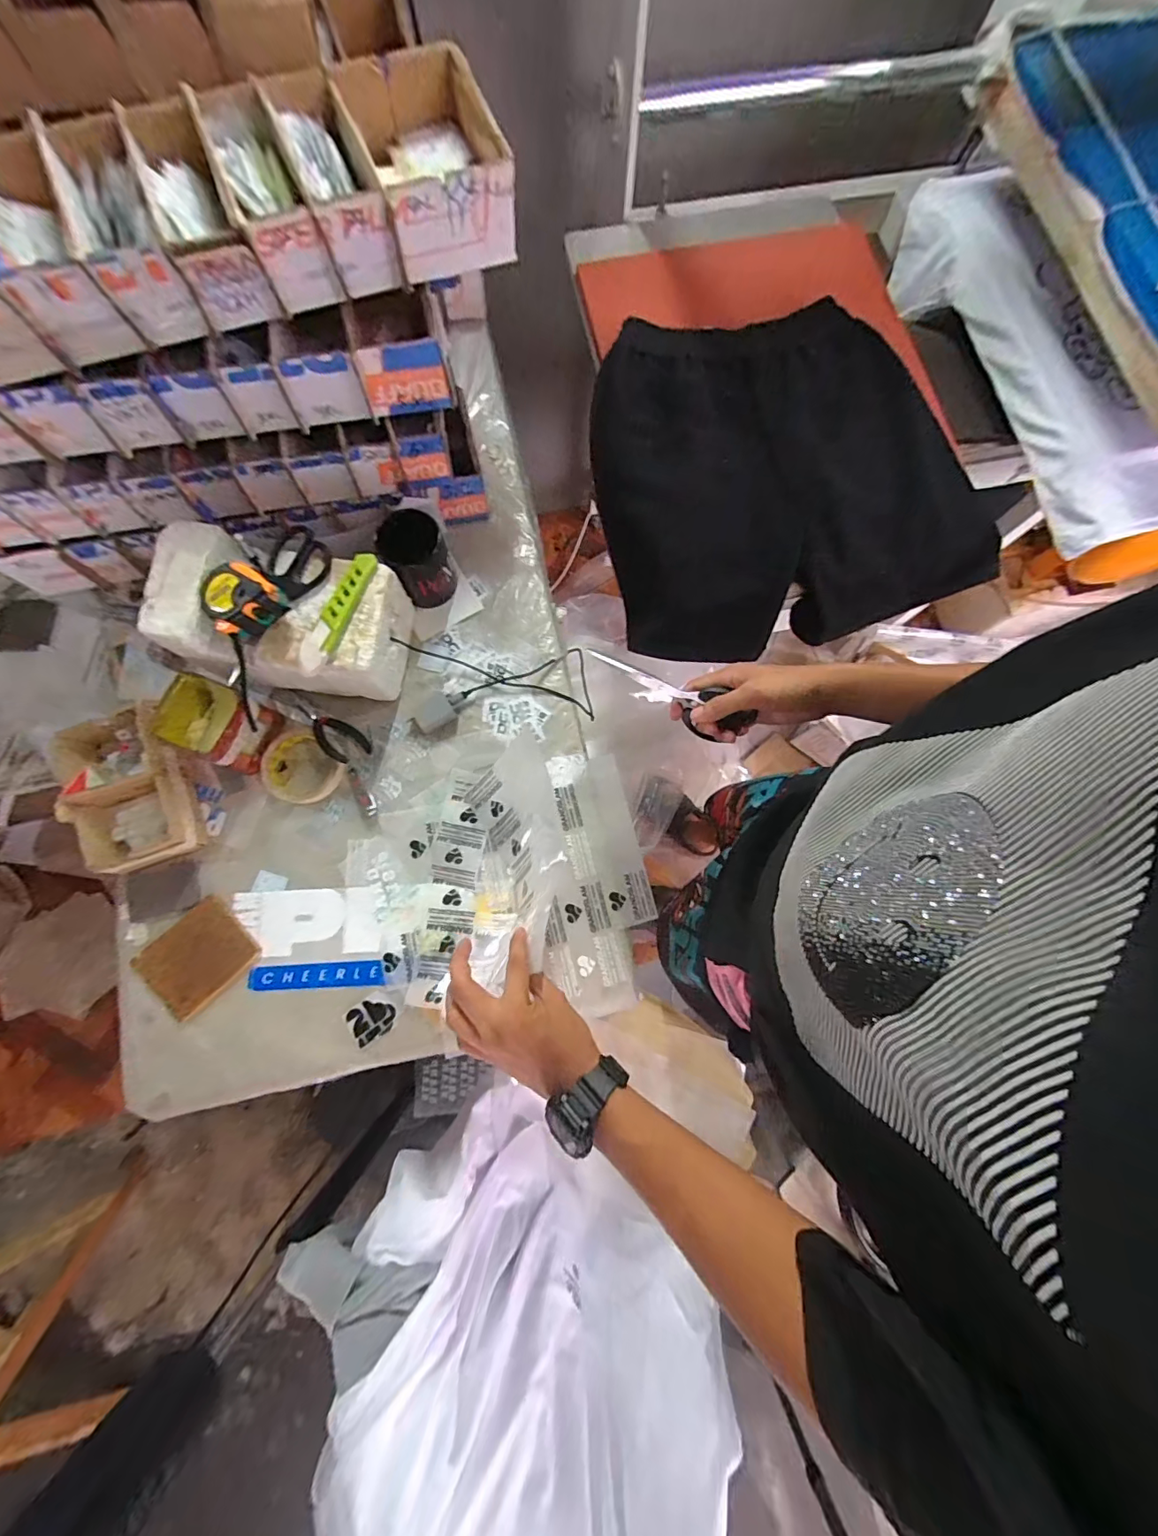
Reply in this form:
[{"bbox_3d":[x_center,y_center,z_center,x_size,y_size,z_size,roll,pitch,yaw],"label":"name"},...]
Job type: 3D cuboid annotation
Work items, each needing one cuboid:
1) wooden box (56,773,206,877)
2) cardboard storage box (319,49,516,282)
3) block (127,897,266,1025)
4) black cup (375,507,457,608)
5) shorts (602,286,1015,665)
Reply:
[{"bbox_3d":[-0.522,0.063,0.587,0.109,0.055,0.106,-23,78,-6],"label":"wooden box"},{"bbox_3d":[-0.154,-0.623,0.505,0.133,0.074,0.203,-21,78,-6],"label":"cardboard storage box"},{"bbox_3d":[-0.451,0.223,0.580,0.098,0.010,0.110,43,80,8],"label":"block"},{"bbox_3d":[-0.211,-0.276,0.647,0.072,0.110,0.074,0,77,-1],"label":"black cup"},{"bbox_3d":[0.257,-0.359,0.613,0.454,0.104,0.386,-11,77,-4],"label":"shorts"}]

